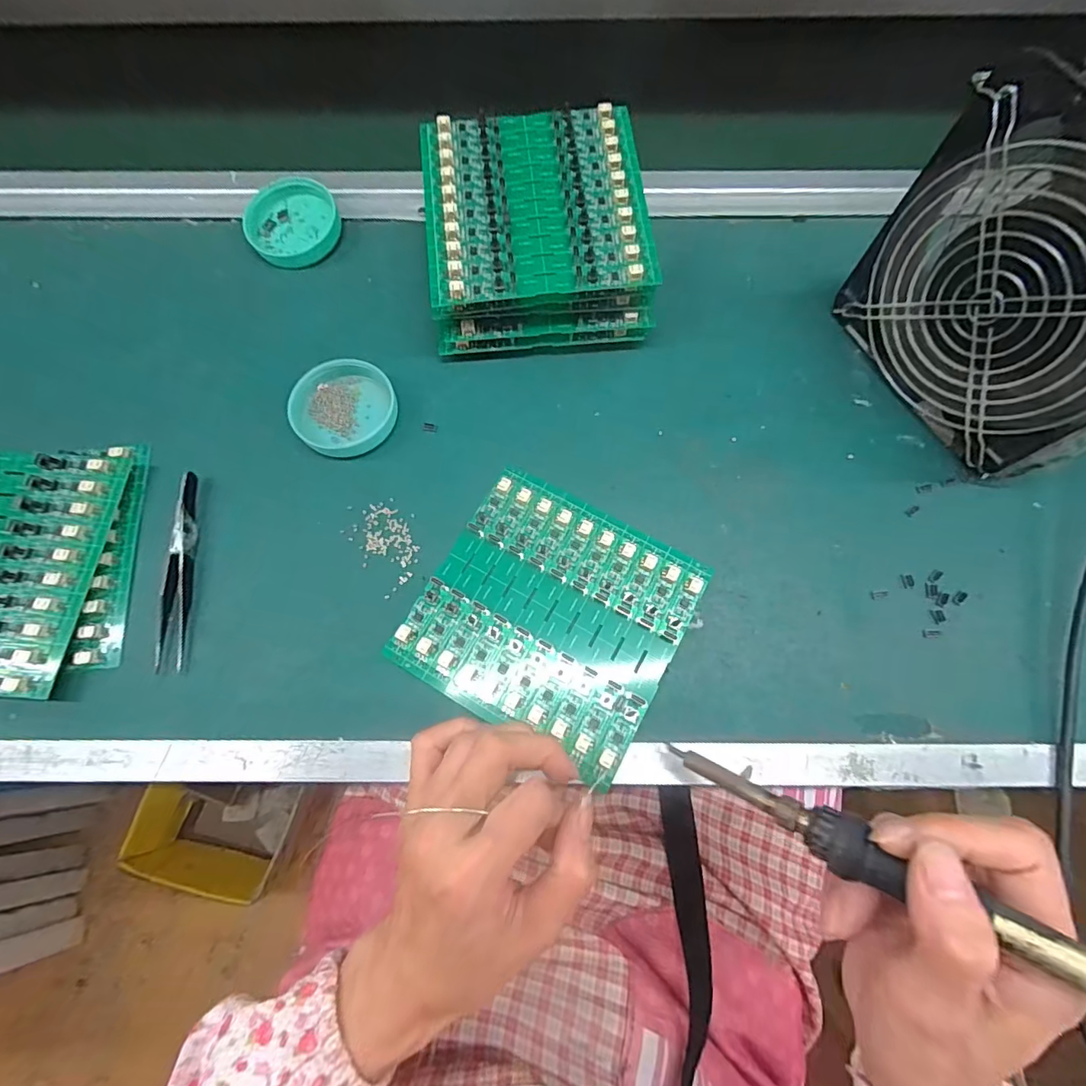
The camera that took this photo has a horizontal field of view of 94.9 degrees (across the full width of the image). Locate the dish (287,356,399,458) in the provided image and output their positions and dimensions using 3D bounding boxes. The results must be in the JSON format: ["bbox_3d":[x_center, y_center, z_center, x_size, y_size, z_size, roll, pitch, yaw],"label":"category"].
[{"bbox_3d":[-0.130,-0.091,0.322,0.064,0.021,0.070,0,72,0],"label":"dish"}]

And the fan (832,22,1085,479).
[{"bbox_3d":[0.253,-0.132,0.257,0.057,0.158,0.155,-24,73,-8],"label":"fan"}]

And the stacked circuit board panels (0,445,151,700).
[{"bbox_3d":[-0.316,0.013,0.288,0.144,0.025,0.147,-7,72,-2],"label":"stacked circuit board panels"}]

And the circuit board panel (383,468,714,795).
[{"bbox_3d":[0.006,0.039,0.281,0.139,0.005,0.133,29,73,10],"label":"circuit board panel"}]

